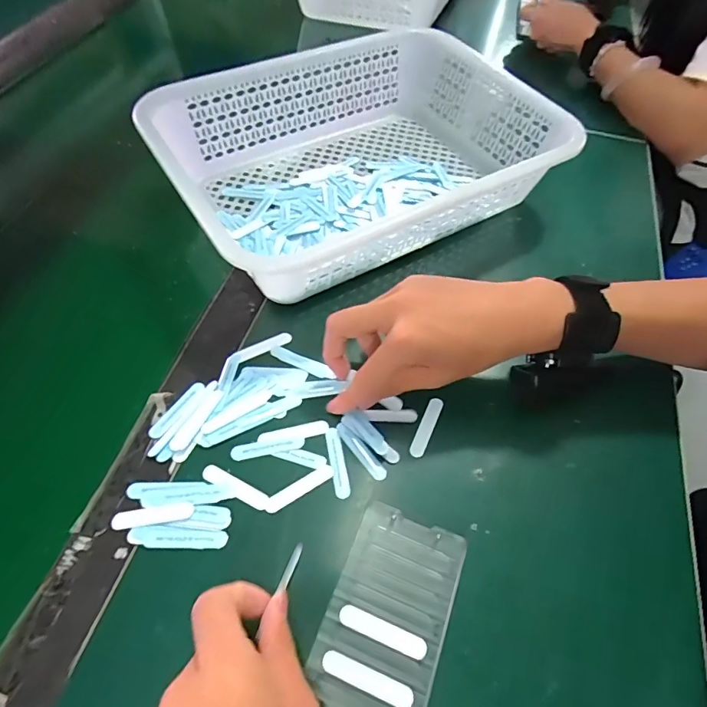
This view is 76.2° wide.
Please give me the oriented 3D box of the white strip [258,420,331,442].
[{"bbox_3d":[-0.043,0.057,0.328,0.050,0.004,0.010,-11,59,-11],"label":"white strip"}]

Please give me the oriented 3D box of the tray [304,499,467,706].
[{"bbox_3d":[0.019,0.155,0.264,0.066,0.012,0.118,21,59,9],"label":"tray"}]

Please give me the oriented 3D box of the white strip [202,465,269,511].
[{"bbox_3d":[-0.080,0.089,0.305,0.049,0.004,0.011,25,59,11],"label":"white strip"}]

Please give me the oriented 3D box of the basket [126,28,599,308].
[{"bbox_3d":[0.011,-0.195,0.448,0.358,0.082,0.258,-28,64,-20],"label":"basket"}]

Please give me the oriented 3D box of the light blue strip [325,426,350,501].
[{"bbox_3d":[-0.011,0.076,0.318,0.010,0.004,0.050,-7,58,-9],"label":"light blue strip"}]

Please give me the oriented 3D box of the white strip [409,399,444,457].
[{"bbox_3d":[0.055,0.055,0.337,0.011,0.004,0.051,23,59,11],"label":"white strip"}]

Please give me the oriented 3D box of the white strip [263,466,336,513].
[{"bbox_3d":[-0.036,0.091,0.307,0.051,0.004,0.010,-28,63,-20],"label":"white strip"}]

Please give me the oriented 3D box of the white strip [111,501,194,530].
[{"bbox_3d":[-0.130,0.104,0.290,0.050,0.004,0.011,-7,58,-8],"label":"white strip"}]

